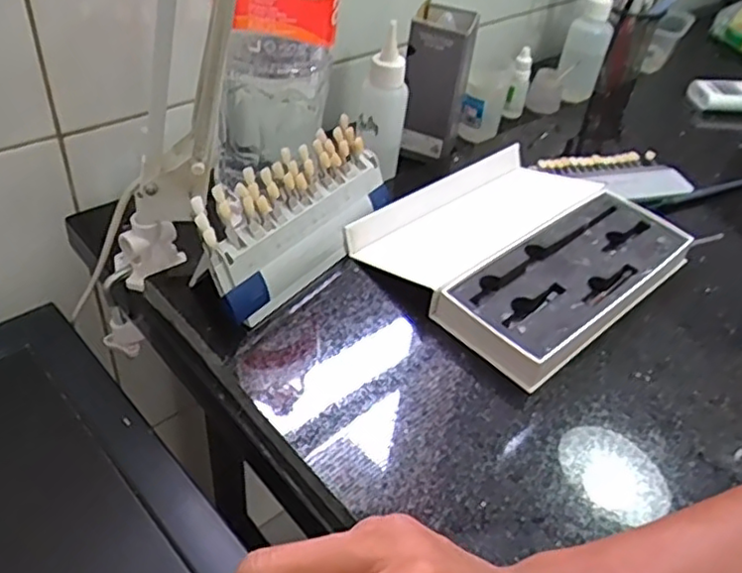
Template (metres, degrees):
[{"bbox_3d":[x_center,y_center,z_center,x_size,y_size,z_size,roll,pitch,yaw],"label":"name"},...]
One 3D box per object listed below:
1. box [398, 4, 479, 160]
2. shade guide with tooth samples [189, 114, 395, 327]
[{"bbox_3d":[0.062,-0.193,0.632,0.056,0.129,0.073,11,43,6],"label":"box"},{"bbox_3d":[-0.047,-0.051,0.474,0.041,0.084,0.170,29,48,23],"label":"shade guide with tooth samples"}]

